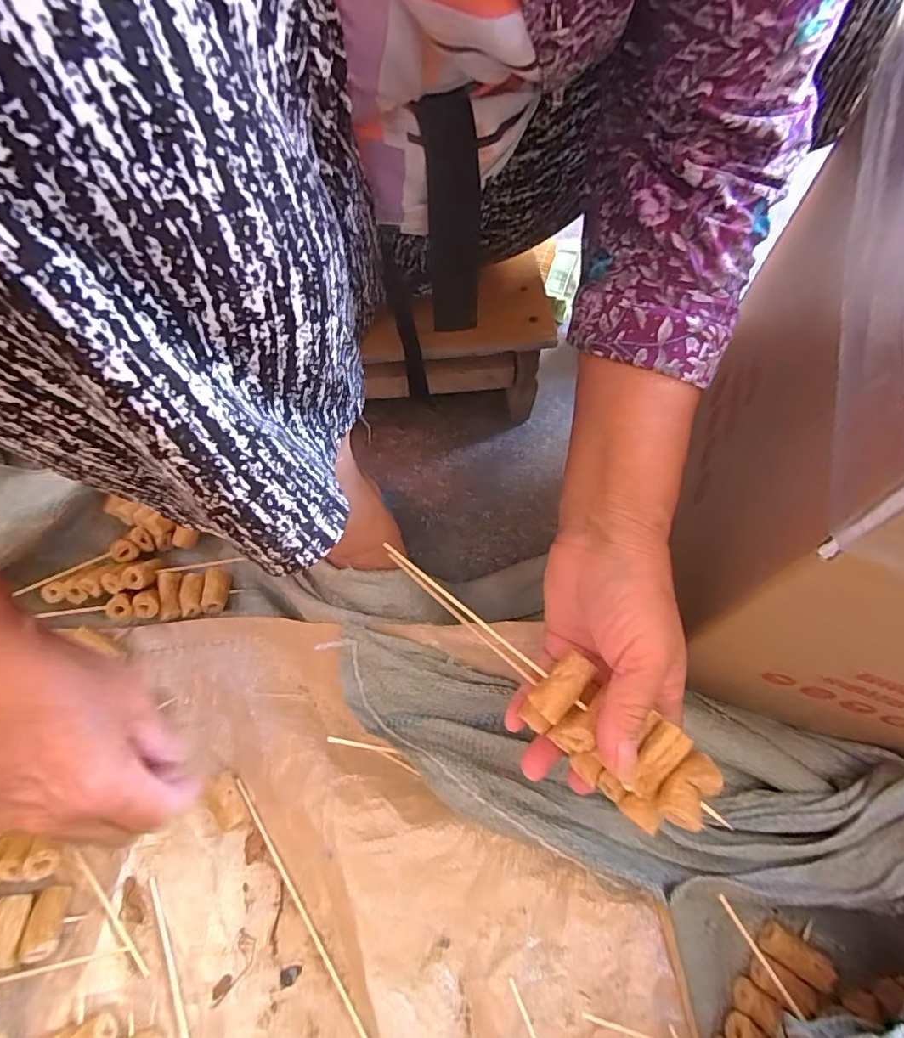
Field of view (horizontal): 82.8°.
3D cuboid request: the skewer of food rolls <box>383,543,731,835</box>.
[{"bbox_3d":[0.042,0.081,0.300,0.048,0.035,0.226,-42,53,-18],"label":"skewer of food rolls"}]

